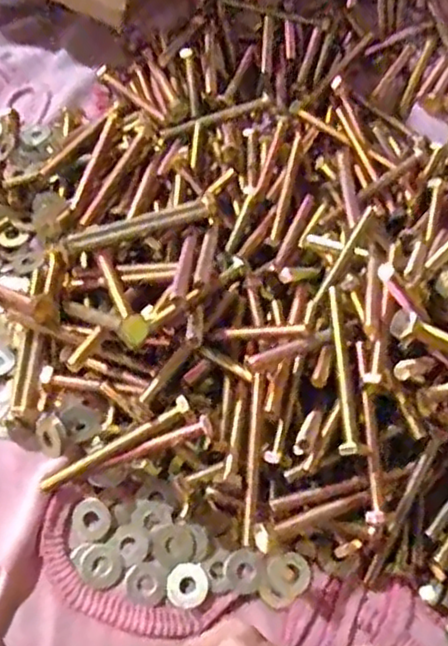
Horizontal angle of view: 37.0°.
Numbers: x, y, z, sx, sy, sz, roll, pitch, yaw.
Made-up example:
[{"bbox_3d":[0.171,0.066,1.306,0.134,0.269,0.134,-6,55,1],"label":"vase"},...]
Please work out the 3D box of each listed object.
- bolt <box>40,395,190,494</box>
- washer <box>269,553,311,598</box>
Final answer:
[{"bbox_3d":[-0.065,0.075,0.406,0.106,0.011,0.008,-31,64,10],"label":"bolt"},{"bbox_3d":[0.040,0.153,0.406,0.025,0.004,0.024,1,61,-2],"label":"washer"}]

